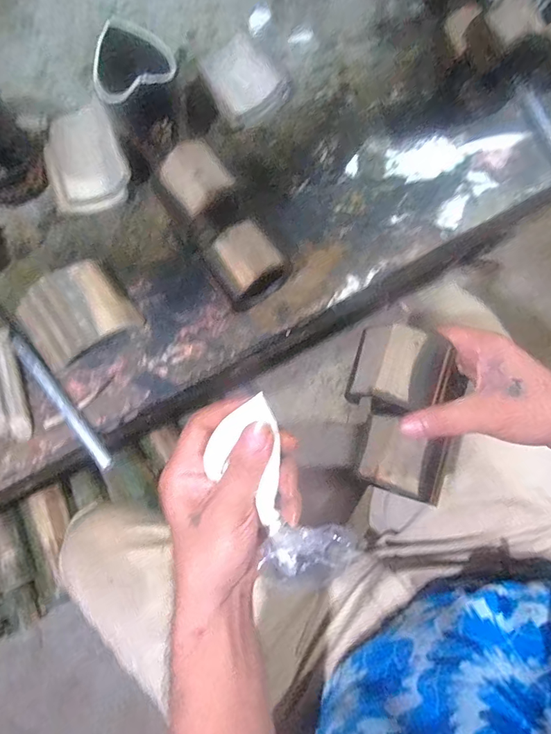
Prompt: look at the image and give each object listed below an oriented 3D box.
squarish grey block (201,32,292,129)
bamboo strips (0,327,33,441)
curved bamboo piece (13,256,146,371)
[{"bbox_3d":[-0.037,-0.330,0.501,0.080,0.041,0.083,-37,78,-8],"label":"squarish grey block"},{"bbox_3d":[-0.272,0.016,0.446,0.020,0.013,0.123,-20,76,-3],"label":"bamboo strips"},{"bbox_3d":[-0.208,-0.056,0.450,0.106,0.043,0.087,-36,77,-7],"label":"curved bamboo piece"}]

